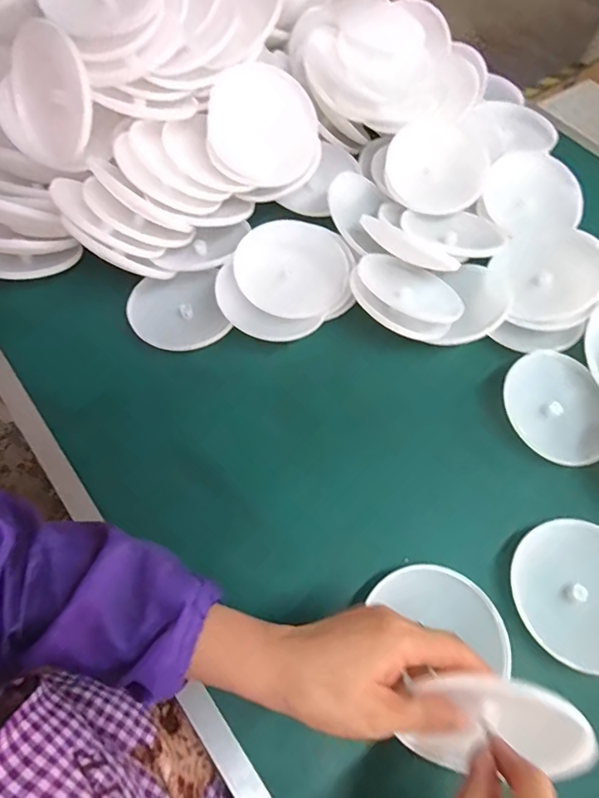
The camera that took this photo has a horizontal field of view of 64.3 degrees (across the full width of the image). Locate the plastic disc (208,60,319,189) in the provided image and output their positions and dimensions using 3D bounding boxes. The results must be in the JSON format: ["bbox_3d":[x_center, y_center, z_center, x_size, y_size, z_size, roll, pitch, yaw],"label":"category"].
[{"bbox_3d":[-0.035,-0.287,0.501,0.111,0.019,0.115,-2,100,-11],"label":"plastic disc"}]

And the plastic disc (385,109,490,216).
[{"bbox_3d":[0.160,-0.270,0.544,0.110,0.022,0.110,0,88,7],"label":"plastic disc"}]

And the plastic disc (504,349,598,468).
[{"bbox_3d":[0.247,0.007,0.458,0.103,0.020,0.095,1,64,-2],"label":"plastic disc"}]

